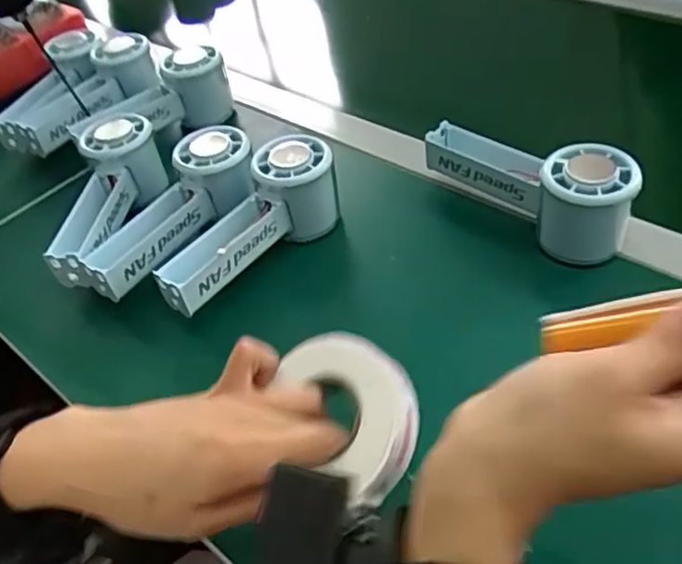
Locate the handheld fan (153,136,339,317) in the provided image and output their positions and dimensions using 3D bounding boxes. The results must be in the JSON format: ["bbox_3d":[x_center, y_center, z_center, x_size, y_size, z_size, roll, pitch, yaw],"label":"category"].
[{"bbox_3d":[-0.065,-0.036,0.444,0.141,0.077,0.049,-36,53,-25],"label":"handheld fan"}]

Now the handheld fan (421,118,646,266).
[{"bbox_3d":[0.126,-0.070,0.443,0.046,0.071,0.155,-32,51,-22],"label":"handheld fan"}]

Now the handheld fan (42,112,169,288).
[{"bbox_3d":[-0.180,-0.062,0.476,0.051,0.058,0.137,3,47,9],"label":"handheld fan"}]

